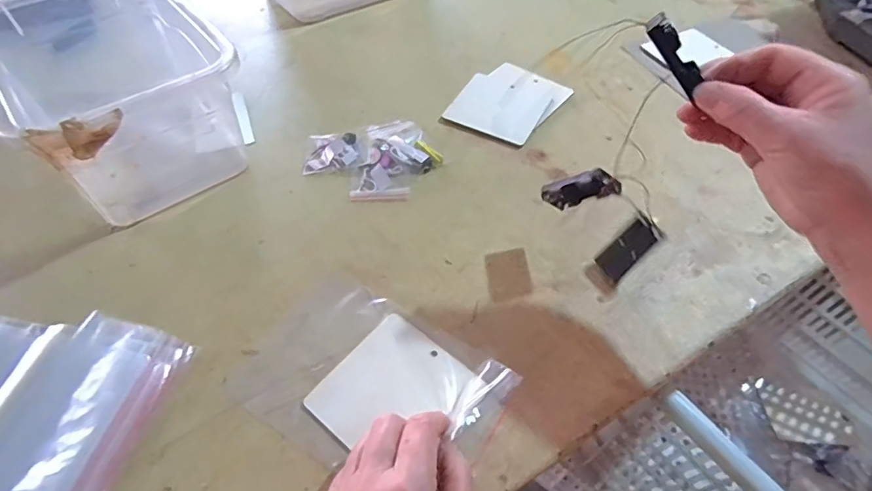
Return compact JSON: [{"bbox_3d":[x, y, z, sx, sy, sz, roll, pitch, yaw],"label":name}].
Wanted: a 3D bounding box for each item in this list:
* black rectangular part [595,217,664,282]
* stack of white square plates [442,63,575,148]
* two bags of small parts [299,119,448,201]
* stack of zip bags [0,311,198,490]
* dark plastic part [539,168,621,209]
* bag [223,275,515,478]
[{"bbox_3d":[0.162,0.003,0.413,0.006,0.057,0.026,8,39,-45],"label":"black rectangular part"},{"bbox_3d":[0.082,-0.169,0.569,0.106,0.007,0.129,31,58,19],"label":"stack of white square plates"},{"bbox_3d":[-0.063,-0.088,0.499,0.127,0.014,0.101,-17,56,-15],"label":"two bags of small parts"},{"bbox_3d":[-0.299,0.112,0.341,0.200,0.017,0.156,11,53,6],"label":"stack of zip bags"},{"bbox_3d":[0.114,-0.044,0.391,0.029,0.061,0.015,51,57,-16],"label":"dark plastic part"},{"bbox_3d":[-0.045,0.101,0.364,0.178,0.015,0.126,27,56,20],"label":"bag"}]

